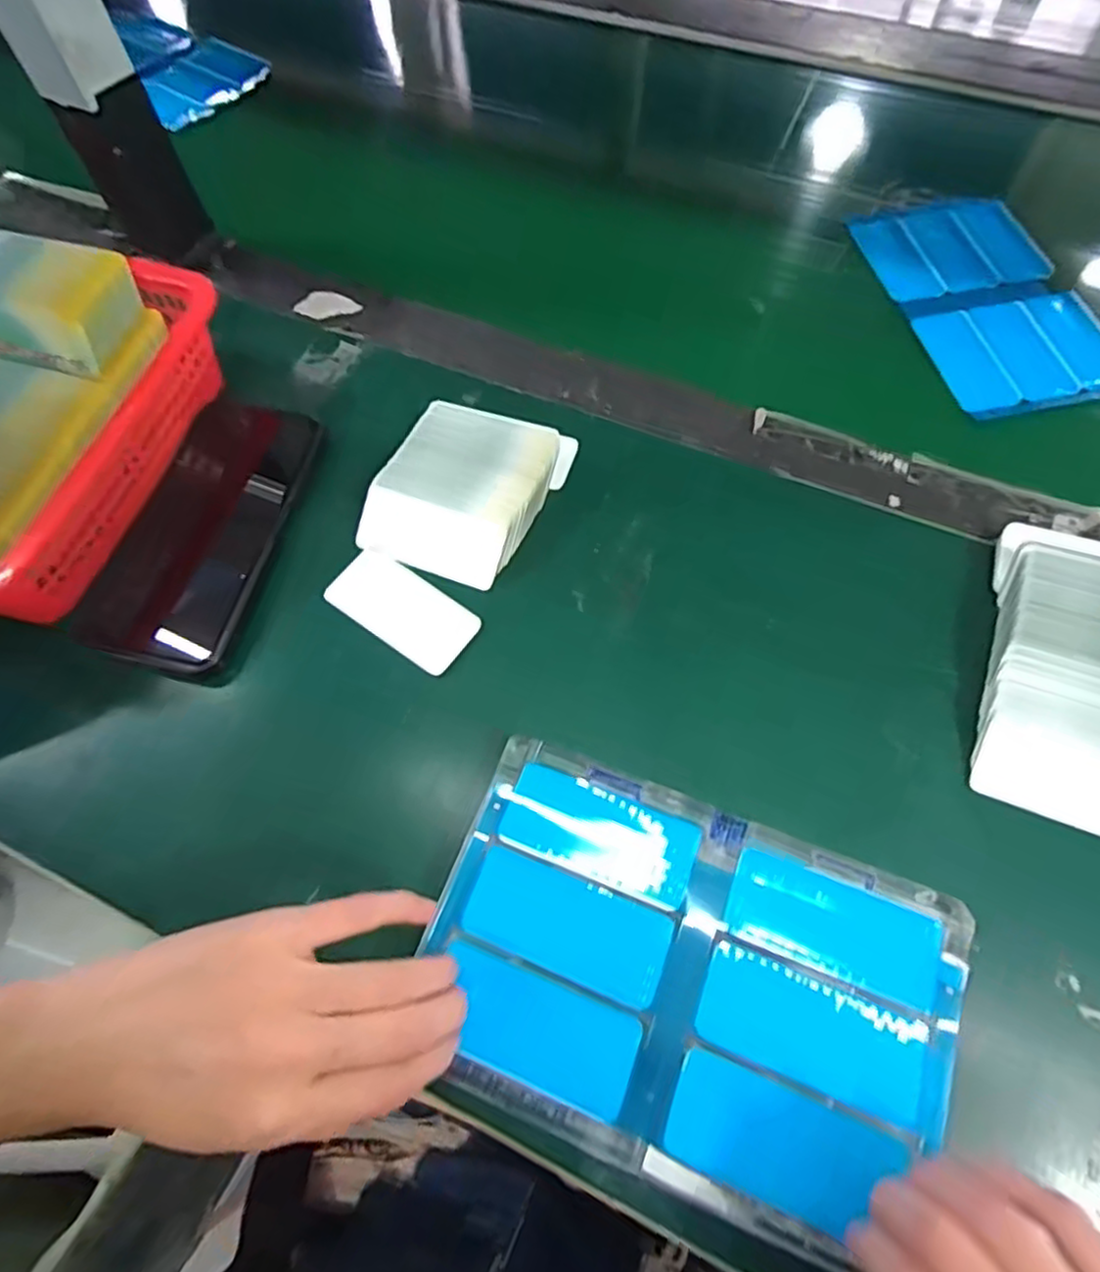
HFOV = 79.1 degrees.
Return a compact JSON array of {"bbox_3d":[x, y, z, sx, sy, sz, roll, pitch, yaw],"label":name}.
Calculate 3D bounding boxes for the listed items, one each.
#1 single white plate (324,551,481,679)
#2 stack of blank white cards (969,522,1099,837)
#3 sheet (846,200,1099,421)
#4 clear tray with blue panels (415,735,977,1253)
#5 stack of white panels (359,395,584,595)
[{"bbox_3d":[-0.078,-0.014,0.352,0.080,0.007,0.040,33,70,15],"label":"single white plate"},{"bbox_3d":[0.259,0.016,0.321,0.087,0.028,0.148,19,67,10],"label":"stack of blank white cards"},{"bbox_3d":[0.298,-0.231,0.454,0.116,0.011,0.200,-11,65,-3],"label":"sheet"},{"bbox_3d":[0.055,0.134,0.267,0.200,0.011,0.132,19,65,10],"label":"clear tray with blue panels"},{"bbox_3d":[-0.047,-0.084,0.374,0.084,0.023,0.110,27,68,13],"label":"stack of white panels"}]

